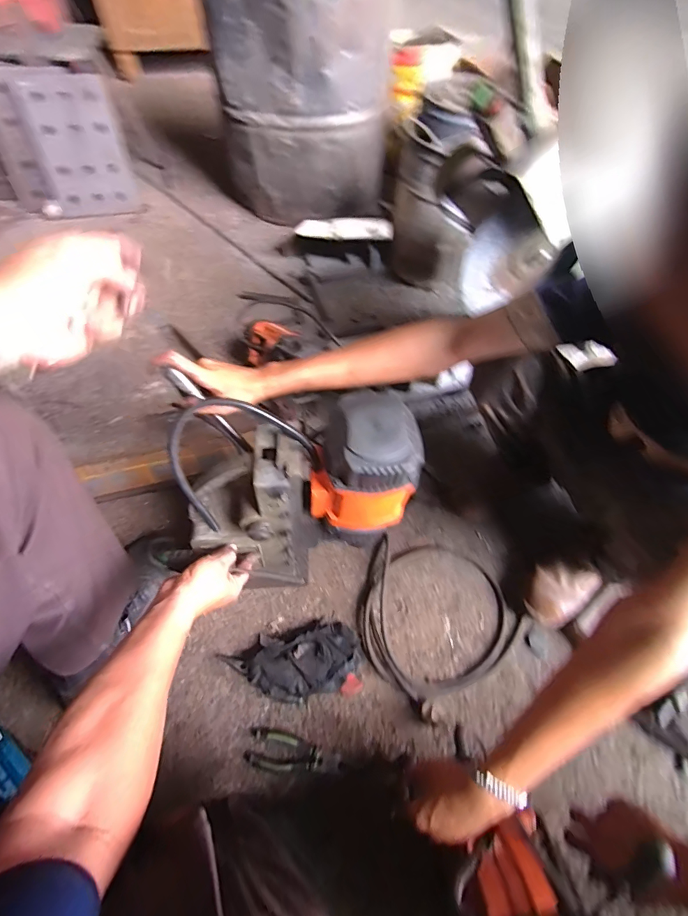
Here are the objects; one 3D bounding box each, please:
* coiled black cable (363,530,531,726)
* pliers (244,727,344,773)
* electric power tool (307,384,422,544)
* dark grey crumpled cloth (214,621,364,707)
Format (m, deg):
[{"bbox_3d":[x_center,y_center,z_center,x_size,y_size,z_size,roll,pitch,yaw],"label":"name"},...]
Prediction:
[{"bbox_3d":[0.166,0.287,0.796,0.301,0.048,0.300,2,60,-3],"label":"coiled black cable"},{"bbox_3d":[-0.079,0.484,0.670,0.159,0.023,0.051,11,60,3],"label":"pliers"},{"bbox_3d":[0.028,0.022,0.538,0.126,0.199,0.116,24,61,10],"label":"electric power tool"},{"bbox_3d":[-0.086,0.360,0.726,0.238,0.045,0.121,-10,61,-9],"label":"dark grey crumpled cloth"}]

